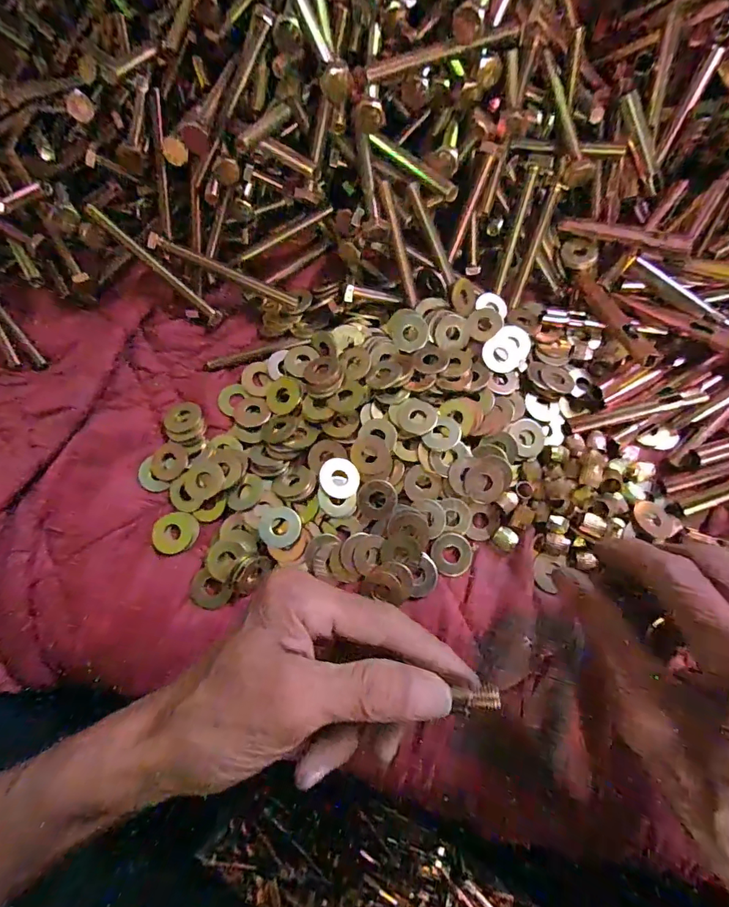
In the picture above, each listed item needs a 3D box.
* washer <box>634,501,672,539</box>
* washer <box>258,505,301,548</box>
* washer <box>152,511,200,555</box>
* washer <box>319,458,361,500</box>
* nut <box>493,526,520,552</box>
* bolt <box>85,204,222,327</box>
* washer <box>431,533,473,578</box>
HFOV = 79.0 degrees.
[{"bbox_3d":[0.175,0.040,0.267,0.024,0.004,0.022,20,60,0],"label":"washer"},{"bbox_3d":[-0.050,0.044,0.264,0.024,0.004,0.024,3,73,-9],"label":"washer"},{"bbox_3d":[-0.116,0.048,0.269,0.027,0.004,0.025,0,76,0],"label":"washer"},{"bbox_3d":[-0.015,0.015,0.270,0.025,0.004,0.024,5,72,-15],"label":"washer"},{"bbox_3d":[0.086,0.051,0.267,0.014,0.008,0.014,0,76,0],"label":"nut"},{"bbox_3d":[-0.140,-0.124,0.299,0.099,0.013,0.011,41,78,-21],"label":"bolt"},{"bbox_3d":[0.053,0.061,0.267,0.025,0.005,0.025,0,76,0],"label":"washer"}]

